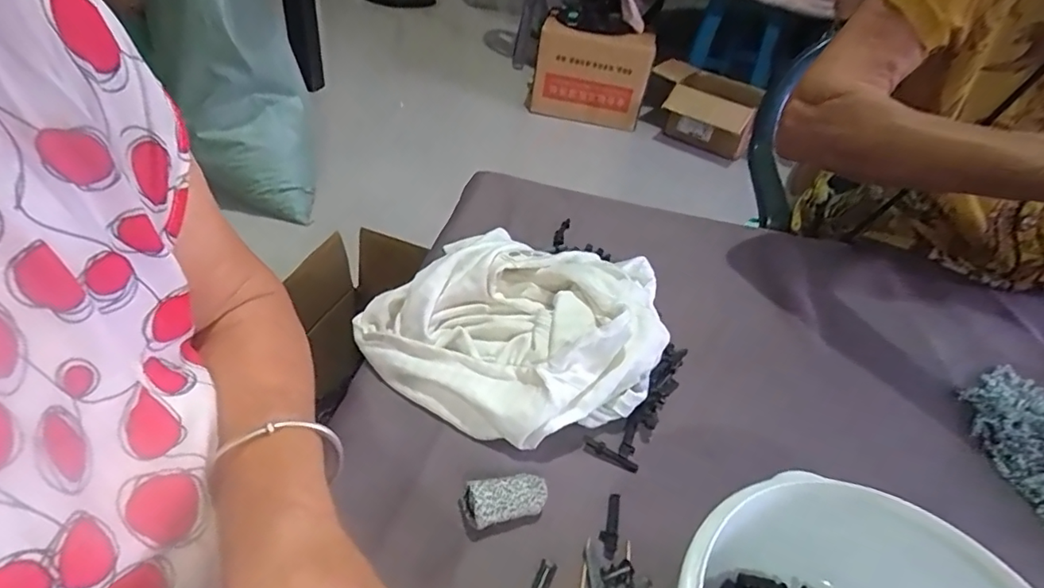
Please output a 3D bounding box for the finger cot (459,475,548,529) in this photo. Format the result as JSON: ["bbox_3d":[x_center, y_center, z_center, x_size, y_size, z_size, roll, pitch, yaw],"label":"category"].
[{"bbox_3d":[-0.009,0.116,0.308,0.047,0.018,0.023,-8,43,-20],"label":"finger cot"}]

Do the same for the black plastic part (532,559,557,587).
[{"bbox_3d":[0.011,0.148,0.284,0.009,0.005,0.018,22,41,14],"label":"black plastic part"}]

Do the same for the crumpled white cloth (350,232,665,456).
[{"bbox_3d":[-0.004,0.022,0.386,0.187,0.065,0.153,28,43,21],"label":"crumpled white cloth"}]

